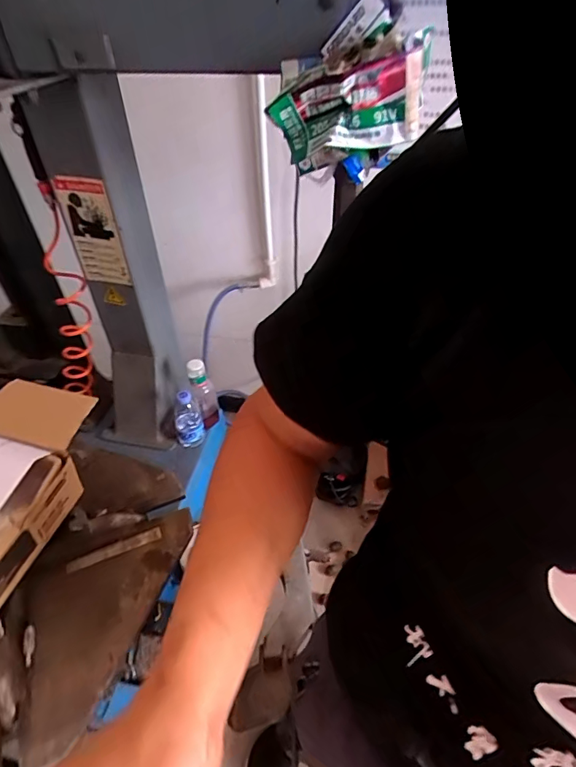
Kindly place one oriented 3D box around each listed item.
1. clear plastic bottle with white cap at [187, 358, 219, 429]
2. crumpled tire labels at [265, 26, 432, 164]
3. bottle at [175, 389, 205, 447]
[{"bbox_3d":[-0.207,0.031,1.130,0.059,0.200,0.060,-11,47,-11],"label":"clear plastic bottle with white cap"},{"bbox_3d":[0.074,-0.355,0.574,0.181,0.123,0.050,-2,46,-2],"label":"crumpled tire labels"},{"bbox_3d":[-0.248,0.085,1.123,0.070,0.153,0.056,-10,47,-9],"label":"bottle"}]

